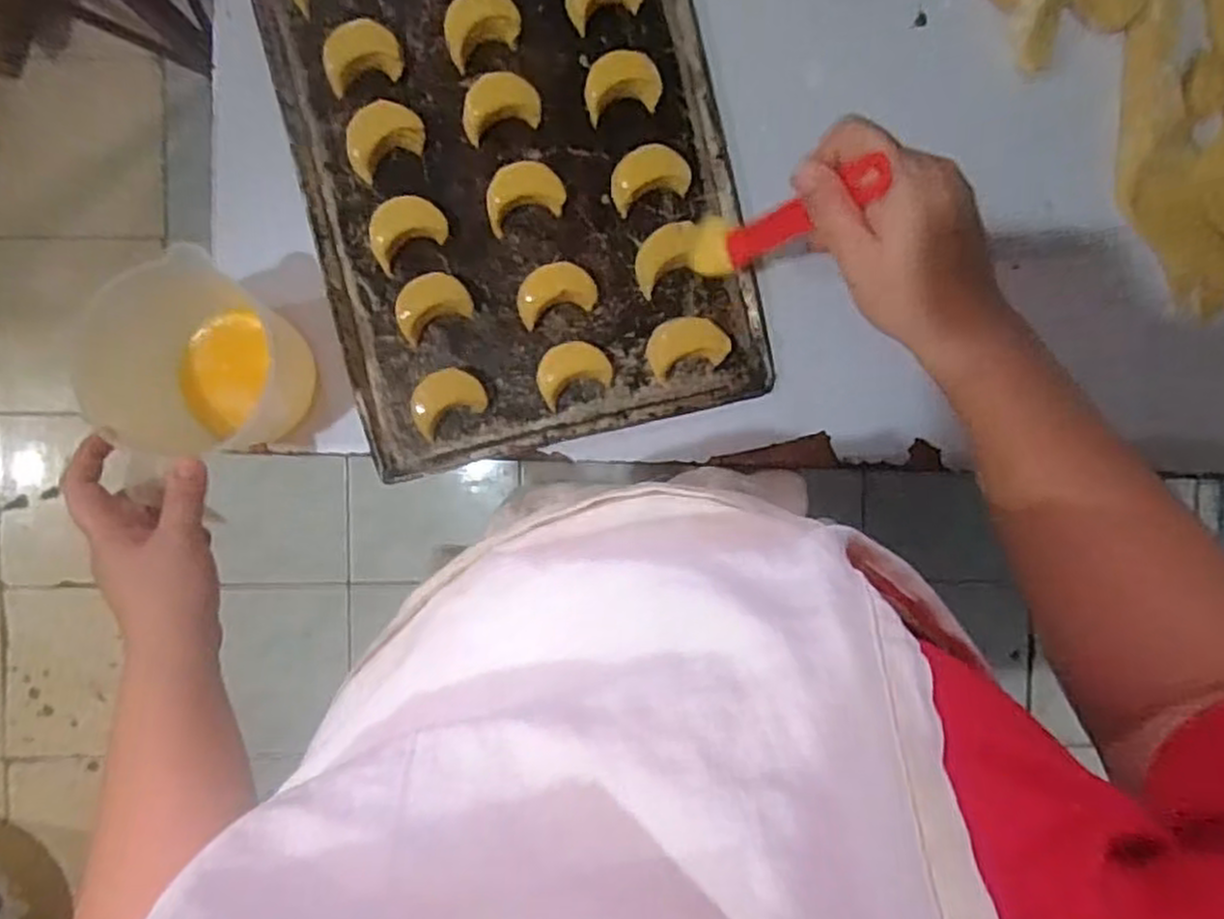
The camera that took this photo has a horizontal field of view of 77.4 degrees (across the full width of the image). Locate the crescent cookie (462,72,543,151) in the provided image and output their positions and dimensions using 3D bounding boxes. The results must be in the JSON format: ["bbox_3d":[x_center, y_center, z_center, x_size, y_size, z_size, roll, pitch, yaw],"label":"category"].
[{"bbox_3d":[-0.088,-0.276,0.598,0.060,0.028,0.039,-17,93,-1],"label":"crescent cookie"}]

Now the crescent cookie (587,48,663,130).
[{"bbox_3d":[0.007,-0.294,0.599,0.058,0.031,0.043,-14,93,-1],"label":"crescent cookie"}]

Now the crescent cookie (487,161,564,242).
[{"bbox_3d":[-0.069,-0.209,0.604,0.062,0.026,0.045,-16,93,-1],"label":"crescent cookie"}]

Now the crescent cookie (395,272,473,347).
[{"bbox_3d":[-0.141,-0.121,0.596,0.058,0.024,0.041,-26,93,0],"label":"crescent cookie"}]

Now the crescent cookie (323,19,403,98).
[{"bbox_3d":[-0.193,-0.311,0.593,0.059,0.034,0.042,-17,93,-1],"label":"crescent cookie"}]

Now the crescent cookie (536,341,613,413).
[{"bbox_3d":[-0.032,-0.071,0.606,0.058,0.018,0.044,-22,93,0],"label":"crescent cookie"}]

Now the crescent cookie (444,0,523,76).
[{"bbox_3d":[-0.102,-0.337,0.596,0.059,0.028,0.042,-24,93,0],"label":"crescent cookie"}]

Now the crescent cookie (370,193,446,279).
[{"bbox_3d":[-0.161,-0.179,0.594,0.061,0.016,0.044,-30,93,0],"label":"crescent cookie"}]

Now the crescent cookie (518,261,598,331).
[{"bbox_3d":[-0.044,-0.133,0.603,0.061,0.026,0.042,-14,93,-1],"label":"crescent cookie"}]

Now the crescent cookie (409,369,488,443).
[{"bbox_3d":[-0.129,-0.047,0.597,0.057,0.015,0.043,-29,93,0],"label":"crescent cookie"}]

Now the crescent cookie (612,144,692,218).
[{"bbox_3d":[0.029,-0.224,0.606,0.062,0.027,0.045,-16,93,-1],"label":"crescent cookie"}]

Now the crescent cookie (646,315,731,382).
[{"bbox_3d":[0.059,-0.091,0.604,0.062,0.023,0.041,-16,93,-1],"label":"crescent cookie"}]

